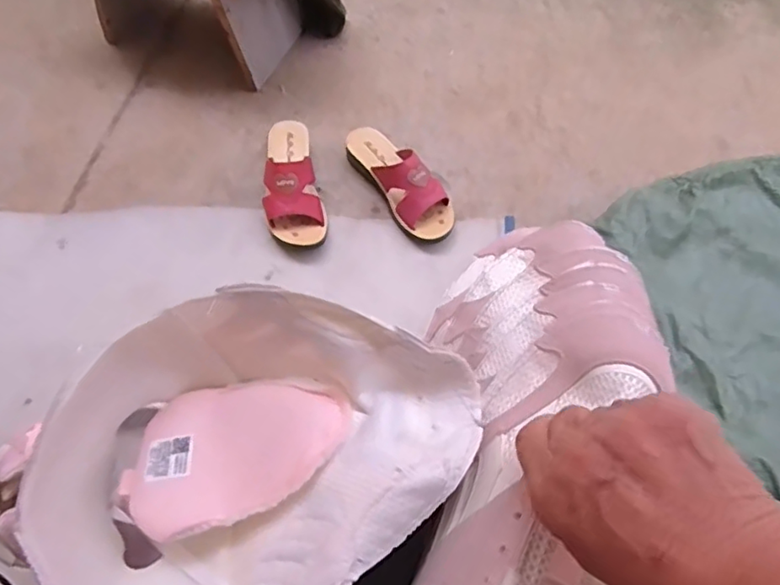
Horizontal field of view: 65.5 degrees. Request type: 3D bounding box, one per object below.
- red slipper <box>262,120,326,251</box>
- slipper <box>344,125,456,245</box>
[{"bbox_3d":[-0.153,-0.177,0.925,0.086,0.076,0.221,-9,64,-7],"label":"red slipper"},{"bbox_3d":[0.017,-0.179,0.938,0.080,0.080,0.224,-33,69,-18],"label":"slipper"}]

